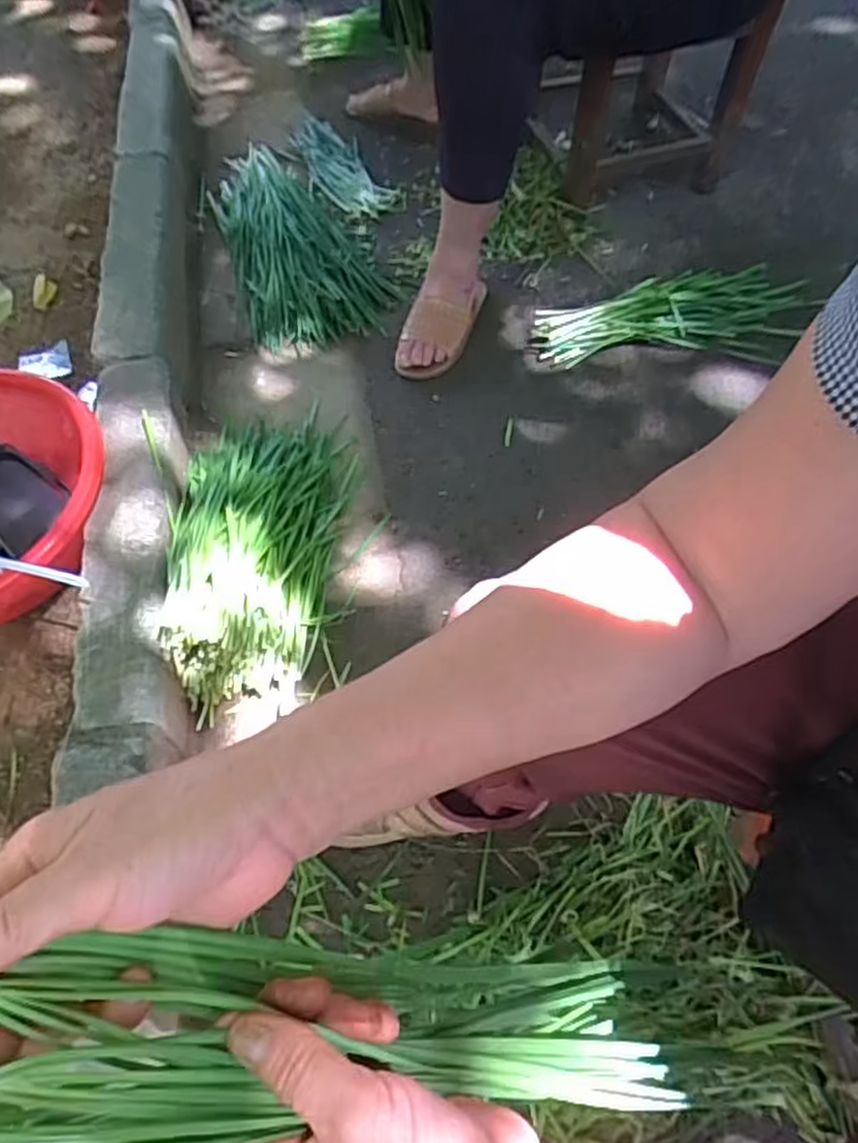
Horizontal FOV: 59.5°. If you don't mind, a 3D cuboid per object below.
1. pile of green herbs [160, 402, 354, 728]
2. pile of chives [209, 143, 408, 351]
[{"bbox_3d":[-0.202,-0.071,0.922,0.208,0.136,0.430,-9,58,-3],"label":"pile of green herbs"},{"bbox_3d":[-0.214,-0.564,1.273,0.255,0.068,0.469,-17,59,-8],"label":"pile of chives"}]

